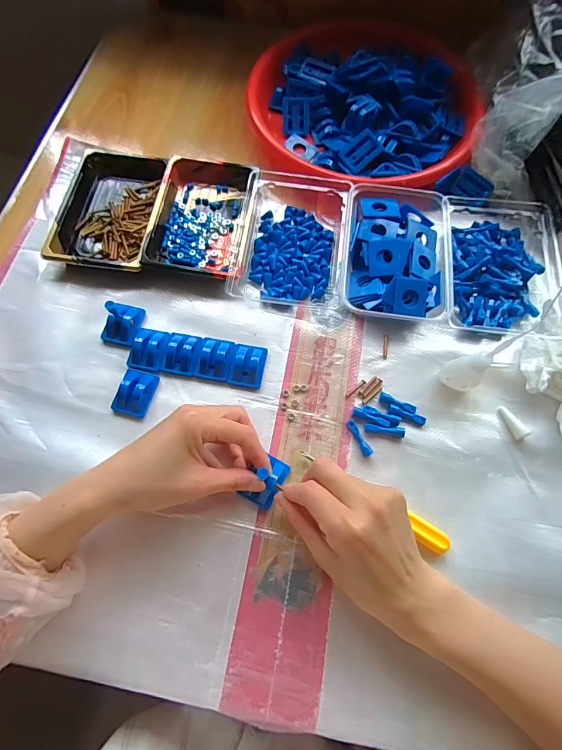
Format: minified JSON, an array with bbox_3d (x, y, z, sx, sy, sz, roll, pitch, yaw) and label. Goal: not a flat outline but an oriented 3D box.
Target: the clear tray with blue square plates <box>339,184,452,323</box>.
[{"bbox_3d":[0.123,-0.131,0.413,0.108,0.037,0.161,8,69,2],"label":"clear tray with blue square plates"}]

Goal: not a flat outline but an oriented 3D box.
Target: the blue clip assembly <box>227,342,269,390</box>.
[{"bbox_3d":[-0.033,-0.012,0.379,0.033,0.018,0.045,11,69,3],"label":"blue clip assembly"}]

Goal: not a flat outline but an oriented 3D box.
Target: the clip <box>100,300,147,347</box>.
[{"bbox_3d":[-0.164,-0.059,0.379,0.035,0.040,0.043,12,69,3],"label":"clip"}]

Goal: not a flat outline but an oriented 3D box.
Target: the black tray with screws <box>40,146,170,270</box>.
[{"bbox_3d":[-0.199,-0.196,0.439,0.109,0.022,0.171,6,69,1],"label":"black tray with screws"}]

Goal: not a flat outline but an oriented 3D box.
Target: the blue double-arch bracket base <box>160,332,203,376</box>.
[{"bbox_3d":[-0.100,-0.023,0.383,0.035,0.014,0.043,12,69,3],"label":"blue double-arch bracket base"}]

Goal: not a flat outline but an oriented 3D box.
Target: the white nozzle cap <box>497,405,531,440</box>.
[{"bbox_3d":[0.223,0.044,0.361,0.013,0.011,0.035,-20,58,-9],"label":"white nozzle cap"}]

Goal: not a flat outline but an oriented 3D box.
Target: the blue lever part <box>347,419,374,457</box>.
[{"bbox_3d":[0.074,0.060,0.358,0.008,0.008,0.038,-27,72,-11],"label":"blue lever part"}]

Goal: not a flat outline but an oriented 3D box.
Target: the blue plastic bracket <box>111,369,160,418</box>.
[{"bbox_3d":[-0.144,0.017,0.368,0.033,0.015,0.044,15,69,4],"label":"blue plastic bracket"}]

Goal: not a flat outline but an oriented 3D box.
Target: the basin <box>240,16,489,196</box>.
[{"bbox_3d":[0.111,-0.359,0.492,0.284,0.062,0.284,0,69,-1],"label":"basin"}]

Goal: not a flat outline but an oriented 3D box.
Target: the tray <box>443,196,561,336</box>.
[{"bbox_3d":[0.238,-0.128,0.415,0.121,0.035,0.188,7,69,1],"label":"tray"}]

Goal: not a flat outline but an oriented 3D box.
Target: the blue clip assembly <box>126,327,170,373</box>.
[{"bbox_3d":[-0.133,-0.027,0.381,0.036,0.016,0.044,14,69,4],"label":"blue clip assembly"}]

